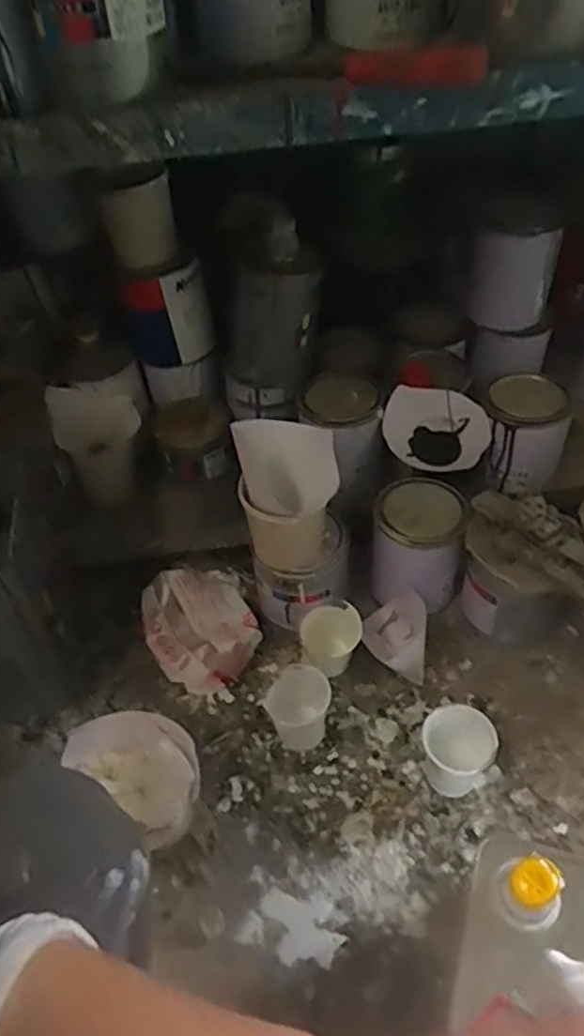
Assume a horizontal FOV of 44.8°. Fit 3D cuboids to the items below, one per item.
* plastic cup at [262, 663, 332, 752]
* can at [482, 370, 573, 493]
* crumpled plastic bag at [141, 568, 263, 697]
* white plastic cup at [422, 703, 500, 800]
[{"bbox_3d":[0.008,0.200,0.751,0.054,0.079,0.061,34,60,30],"label":"plastic cup"},{"bbox_3d":[0.286,-0.104,0.874,0.095,0.104,0.109,5,50,11],"label":"can"},{"bbox_3d":[-0.107,0.129,0.829,0.120,0.077,0.129,-24,51,-14],"label":"crumpled plastic bag"},{"bbox_3d":[0.167,0.232,0.715,0.072,0.065,0.062,-31,52,-19],"label":"white plastic cup"}]

